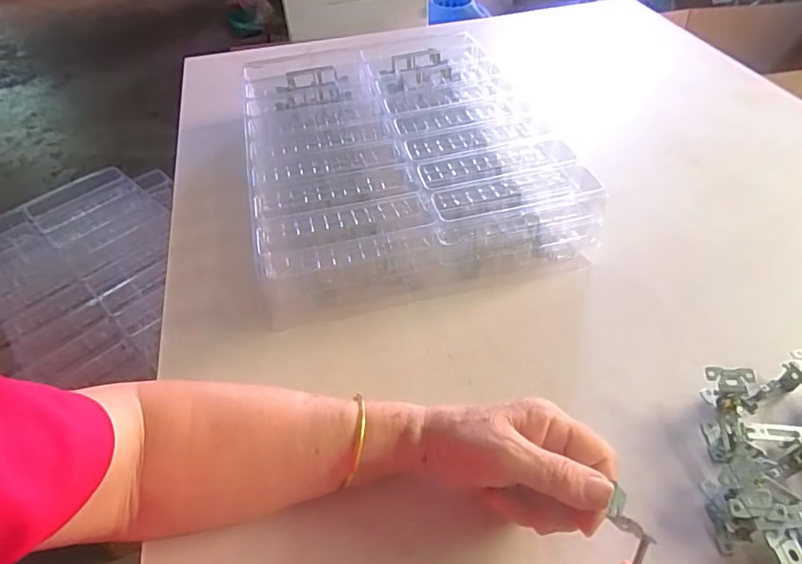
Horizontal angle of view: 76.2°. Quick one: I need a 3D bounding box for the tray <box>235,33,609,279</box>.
[{"bbox_3d":[-0.012,-0.169,0.650,0.337,0.091,0.448,-12,47,-8],"label":"tray"}]

